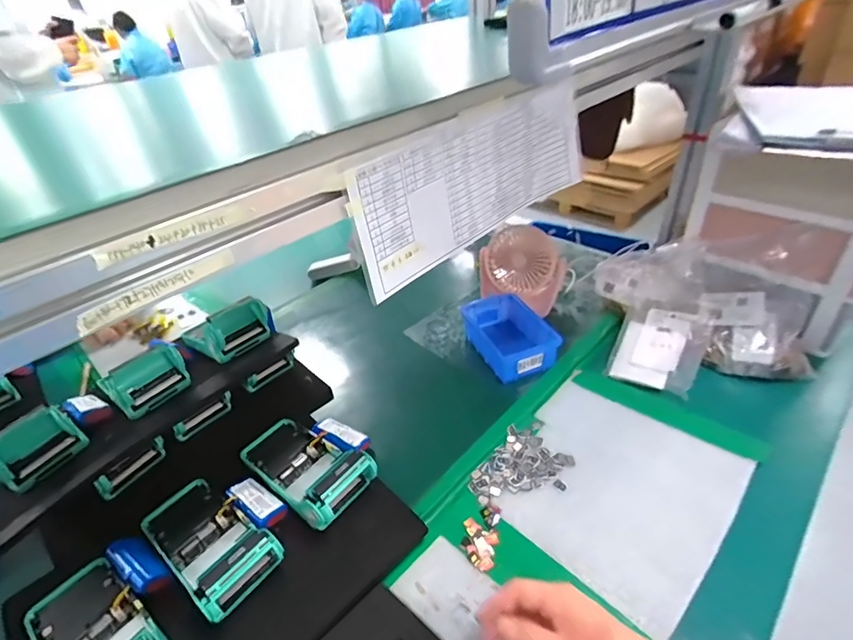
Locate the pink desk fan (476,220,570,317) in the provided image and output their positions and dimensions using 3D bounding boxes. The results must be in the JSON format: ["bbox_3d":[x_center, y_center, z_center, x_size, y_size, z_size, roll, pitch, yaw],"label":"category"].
[{"bbox_3d":[0.156,-0.085,0.773,0.134,0.133,0.080,4,37,12],"label":"pink desk fan"}]

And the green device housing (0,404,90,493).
[{"bbox_3d":[-0.411,0.133,0.492,0.031,0.063,0.077,21,43,31],"label":"green device housing"}]

